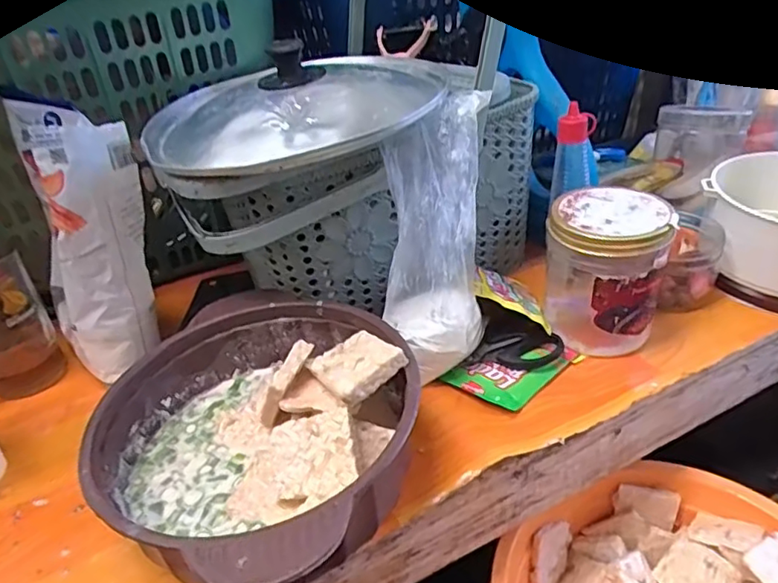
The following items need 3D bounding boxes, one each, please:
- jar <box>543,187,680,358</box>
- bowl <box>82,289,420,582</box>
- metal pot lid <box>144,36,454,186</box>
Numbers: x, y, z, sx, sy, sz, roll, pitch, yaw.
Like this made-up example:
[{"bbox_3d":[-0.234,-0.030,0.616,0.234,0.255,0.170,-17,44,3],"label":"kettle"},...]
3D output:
[{"bbox_3d":[0.171,-0.011,0.465,0.085,0.117,0.075,4,33,19],"label":"jar"},{"bbox_3d":[-0.081,0.096,0.384,0.204,0.090,0.198,-6,31,3],"label":"bowl"},{"bbox_3d":[-0.088,-0.167,0.483,0.226,0.061,0.244,-6,31,3],"label":"metal pot lid"}]

